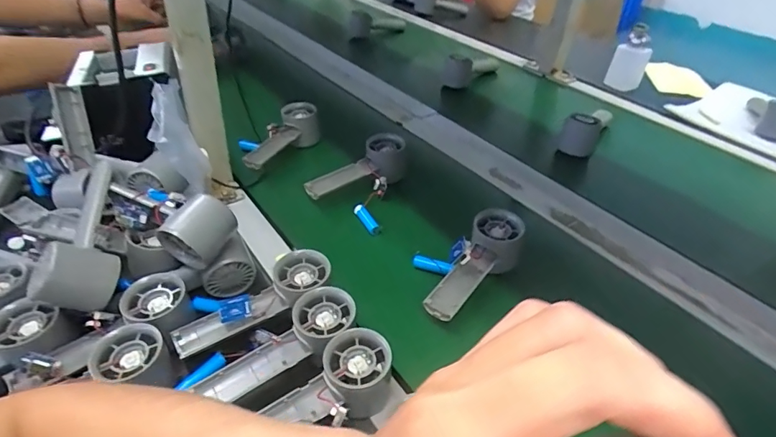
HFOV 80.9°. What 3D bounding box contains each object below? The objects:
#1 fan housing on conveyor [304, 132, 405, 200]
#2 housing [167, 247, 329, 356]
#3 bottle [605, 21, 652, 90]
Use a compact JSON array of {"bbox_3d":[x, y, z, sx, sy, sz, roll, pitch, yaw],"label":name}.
[{"bbox_3d":[-0.044,-0.072,0.661,0.164,0.052,0.066,-22,49,-22],"label":"fan housing on conveyor"},{"bbox_3d":[-0.133,0.083,0.455,0.159,0.034,0.057,-23,49,-23],"label":"housing"},{"bbox_3d":[0.487,-0.325,0.918,0.064,0.131,0.042,29,50,26],"label":"bottle"}]

